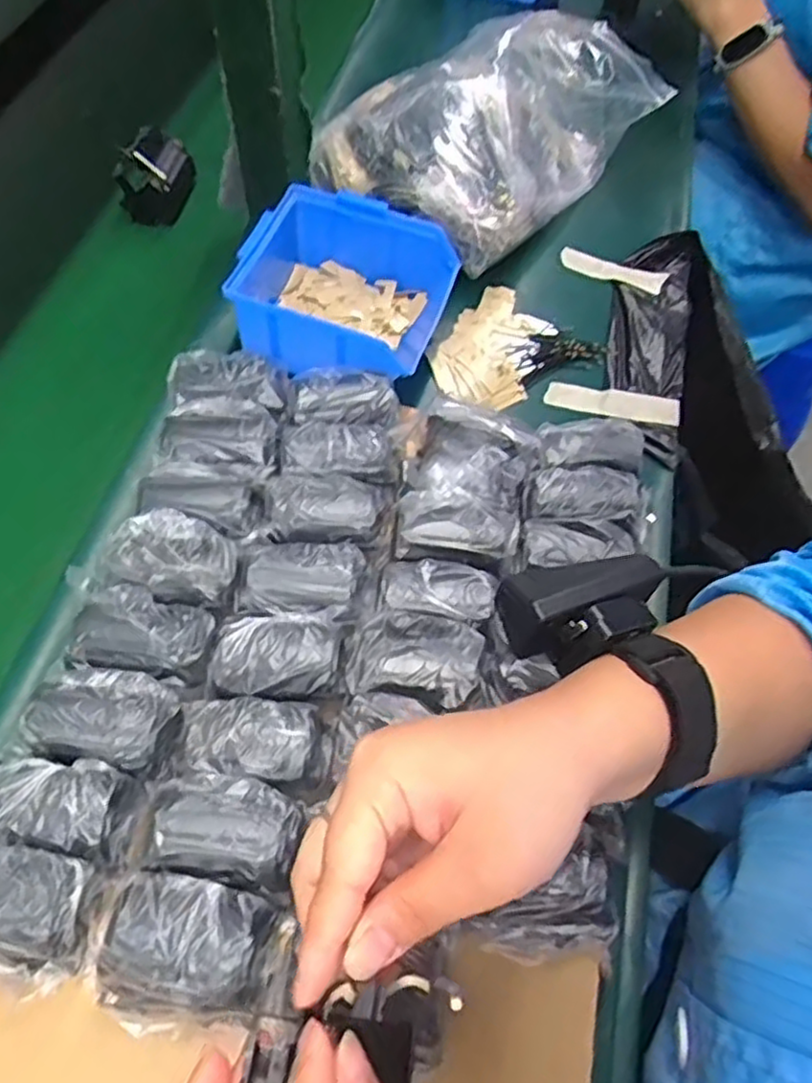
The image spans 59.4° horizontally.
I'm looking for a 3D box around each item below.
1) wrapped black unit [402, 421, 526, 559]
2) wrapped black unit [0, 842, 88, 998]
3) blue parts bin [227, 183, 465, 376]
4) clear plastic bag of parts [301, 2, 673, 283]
[{"bbox_3d":[0.037,-0.033,0.435,0.069,0.032,0.090,13,61,3],"label":"wrapped black unit"},{"bbox_3d":[-0.177,0.165,0.317,0.067,0.043,0.052,9,60,1],"label":"wrapped black unit"},{"bbox_3d":[-0.045,-0.169,0.507,0.131,0.064,0.131,17,61,6],"label":"blue parts bin"},{"bbox_3d":[0.060,-0.349,0.592,0.194,0.084,0.257,39,65,17],"label":"clear plastic bag of parts"}]

